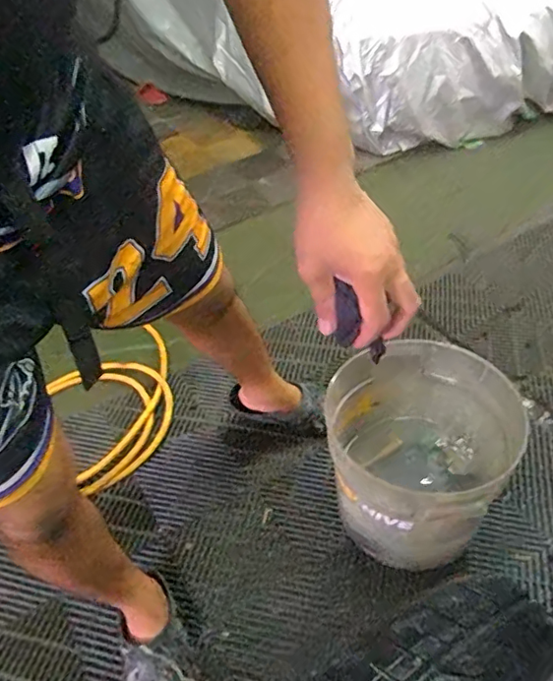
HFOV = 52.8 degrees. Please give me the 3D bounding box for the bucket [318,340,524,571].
[{"bbox_3d":[0.240,0.214,1.004,0.313,0.298,0.308,-2,43,2],"label":"bucket"}]

